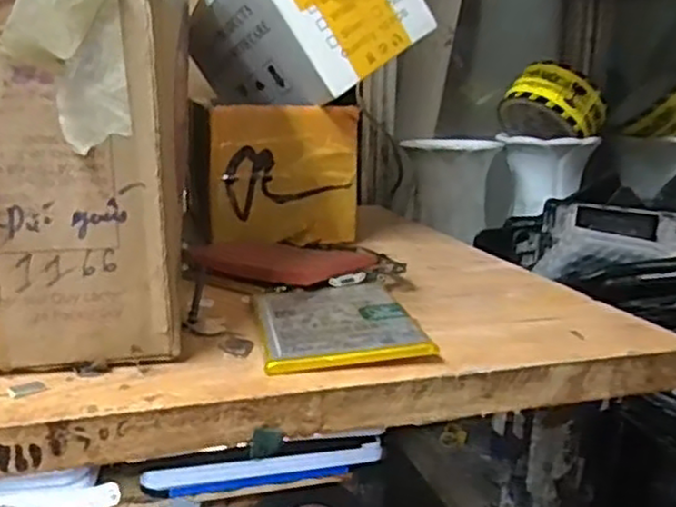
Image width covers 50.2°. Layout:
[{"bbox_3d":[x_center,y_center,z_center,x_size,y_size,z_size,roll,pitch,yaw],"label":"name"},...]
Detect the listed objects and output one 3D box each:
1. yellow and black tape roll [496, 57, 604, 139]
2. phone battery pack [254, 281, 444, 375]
[{"bbox_3d":[0.204,-0.135,0.684,0.092,0.060,0.087,35,-7,5],"label":"yellow and black tape roll"},{"bbox_3d":[-0.002,0.029,0.312,0.063,0.008,0.089,-1,13,-10],"label":"phone battery pack"}]

